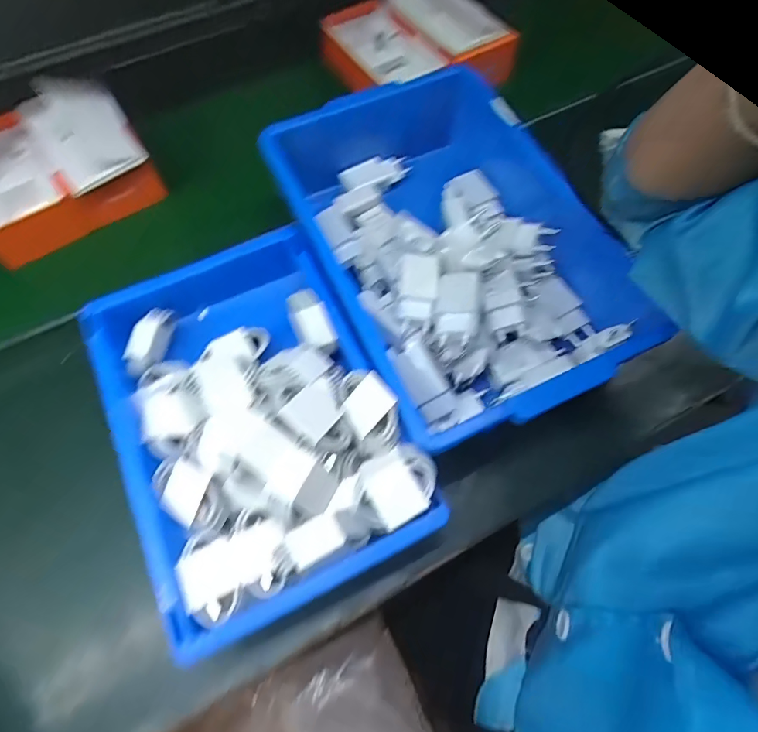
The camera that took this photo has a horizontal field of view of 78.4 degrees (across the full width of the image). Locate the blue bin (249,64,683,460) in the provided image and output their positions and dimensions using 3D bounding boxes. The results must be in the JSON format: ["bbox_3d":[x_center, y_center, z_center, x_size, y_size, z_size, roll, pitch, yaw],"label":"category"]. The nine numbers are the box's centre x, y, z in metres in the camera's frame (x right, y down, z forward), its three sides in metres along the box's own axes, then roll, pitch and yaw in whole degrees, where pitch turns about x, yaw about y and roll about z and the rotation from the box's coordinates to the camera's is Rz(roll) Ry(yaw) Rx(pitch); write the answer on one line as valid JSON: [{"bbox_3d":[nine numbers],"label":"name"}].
[{"bbox_3d":[0.063,-0.115,0.452,0.243,0.094,0.369,-25,66,-12],"label":"blue bin"}]

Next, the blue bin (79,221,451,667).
[{"bbox_3d":[-0.110,0.033,0.396,0.211,0.085,0.317,-25,66,-12],"label":"blue bin"}]

